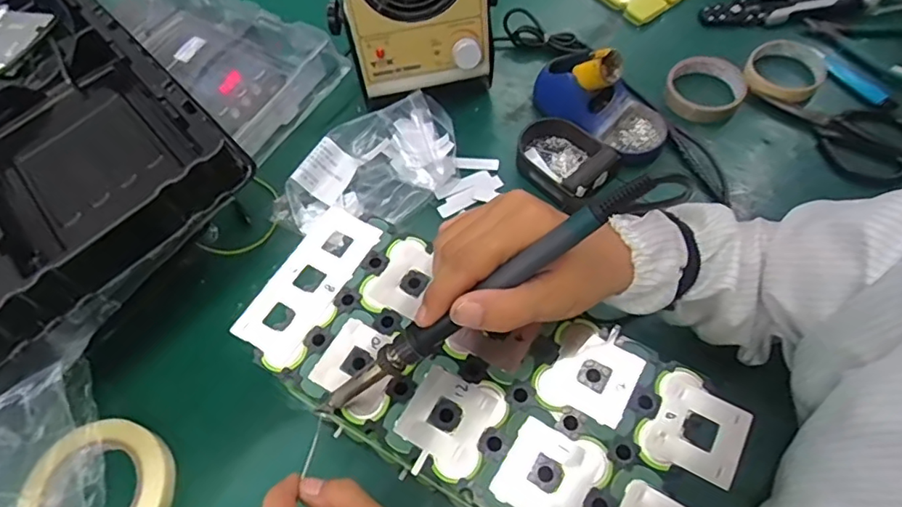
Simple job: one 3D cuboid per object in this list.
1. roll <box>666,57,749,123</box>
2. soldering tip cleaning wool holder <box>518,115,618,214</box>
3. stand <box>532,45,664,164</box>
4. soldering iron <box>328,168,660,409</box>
[{"bbox_3d":[0.294,-0.193,0.653,0.086,0.019,0.082,-1,61,3],"label":"roll"},{"bbox_3d":[0.124,-0.104,0.611,0.086,0.028,0.111,-37,65,-15],"label":"soldering tip cleaning wool holder"},{"bbox_3d":[0.171,-0.175,0.617,0.157,0.082,0.087,40,71,22],"label":"stand"},{"bbox_3d":[0.007,0.032,0.315,0.236,0.015,0.017,-38,61,18],"label":"soldering iron"}]

